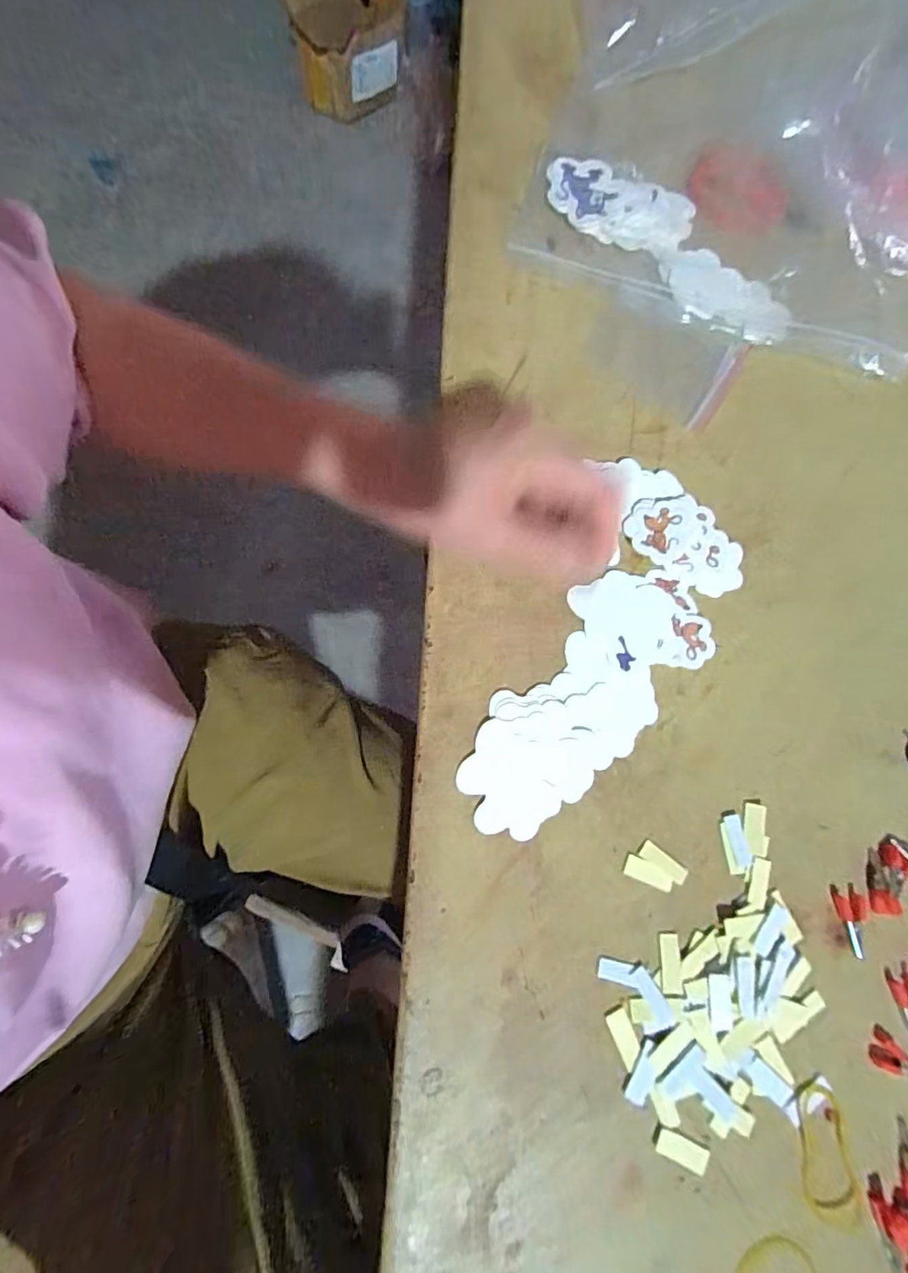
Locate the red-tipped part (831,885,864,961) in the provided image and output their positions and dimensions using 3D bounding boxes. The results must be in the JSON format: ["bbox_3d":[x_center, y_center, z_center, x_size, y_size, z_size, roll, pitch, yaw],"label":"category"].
[{"bbox_3d":[0.222,0.161,0.301,0.007,0.004,0.036,-11,79,-9],"label":"red-tipped part"}]

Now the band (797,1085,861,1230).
[{"bbox_3d":[0.188,0.262,0.269,0.028,0.004,0.058,-2,77,-7],"label":"band"}]

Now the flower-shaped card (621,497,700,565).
[{"bbox_3d":[0.135,-0.069,0.343,0.048,0.006,0.043,-9,77,-5],"label":"flower-shaped card"}]

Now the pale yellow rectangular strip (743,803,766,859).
[{"bbox_3d":[0.174,0.112,0.309,0.013,0.004,0.028,13,76,-3],"label":"pale yellow rectangular strip"}]

